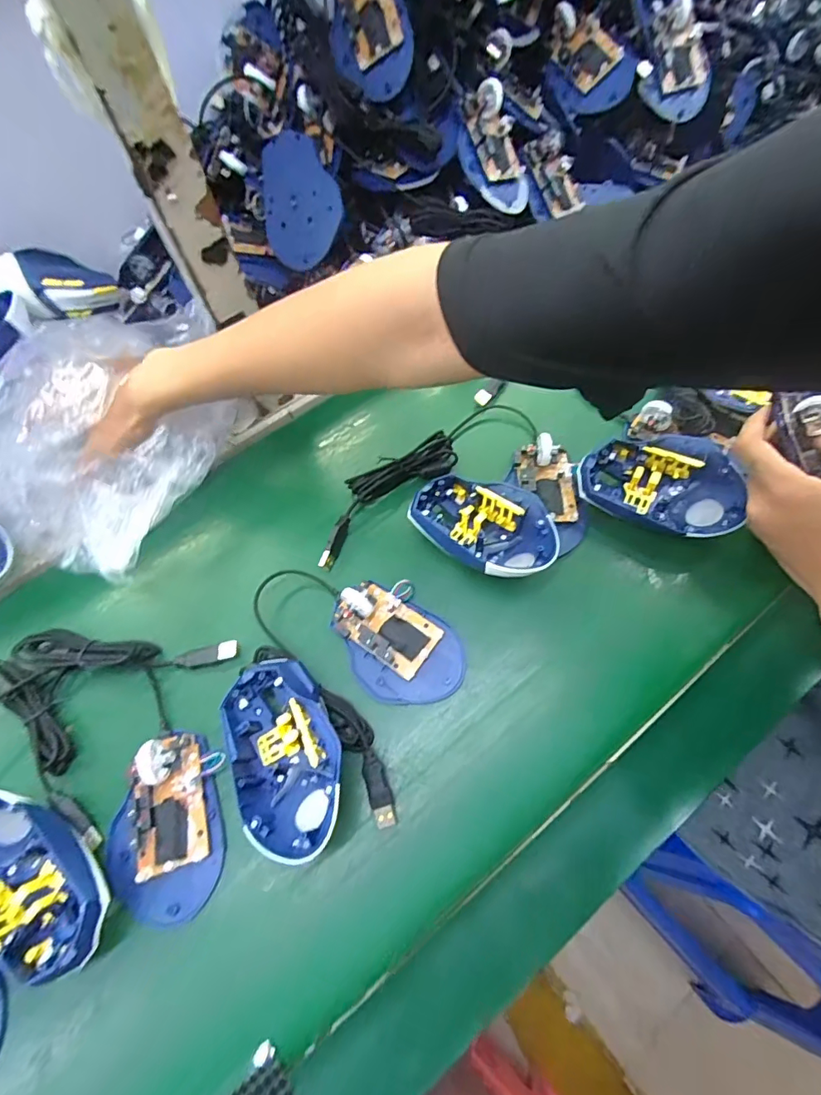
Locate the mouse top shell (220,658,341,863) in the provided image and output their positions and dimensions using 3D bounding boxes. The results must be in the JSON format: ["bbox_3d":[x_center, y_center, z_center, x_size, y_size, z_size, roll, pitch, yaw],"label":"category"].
[{"bbox_3d":[-0.082,0.135,0.315,0.067,0.042,0.117,-23,62,-8],"label":"mouse top shell"}]

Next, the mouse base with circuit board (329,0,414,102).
[{"bbox_3d":[-0.043,-0.477,0.429,0.071,0.121,0.028,-20,23,16],"label":"mouse base with circuit board"}]

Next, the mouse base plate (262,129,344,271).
[{"bbox_3d":[-0.100,-0.320,0.443,0.073,0.008,0.109,-2,104,13],"label":"mouse base plate"}]

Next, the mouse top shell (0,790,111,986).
[{"bbox_3d":[-0.232,0.204,0.292,0.117,0.047,0.073,22,65,16],"label":"mouse top shell"}]

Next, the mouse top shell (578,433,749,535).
[{"bbox_3d":[0.199,-0.047,0.387,0.120,0.051,0.074,18,64,14],"label":"mouse top shell"}]

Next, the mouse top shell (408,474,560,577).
[{"bbox_3d":[0.060,-0.016,0.387,0.115,0.040,0.073,23,65,16],"label":"mouse top shell"}]

